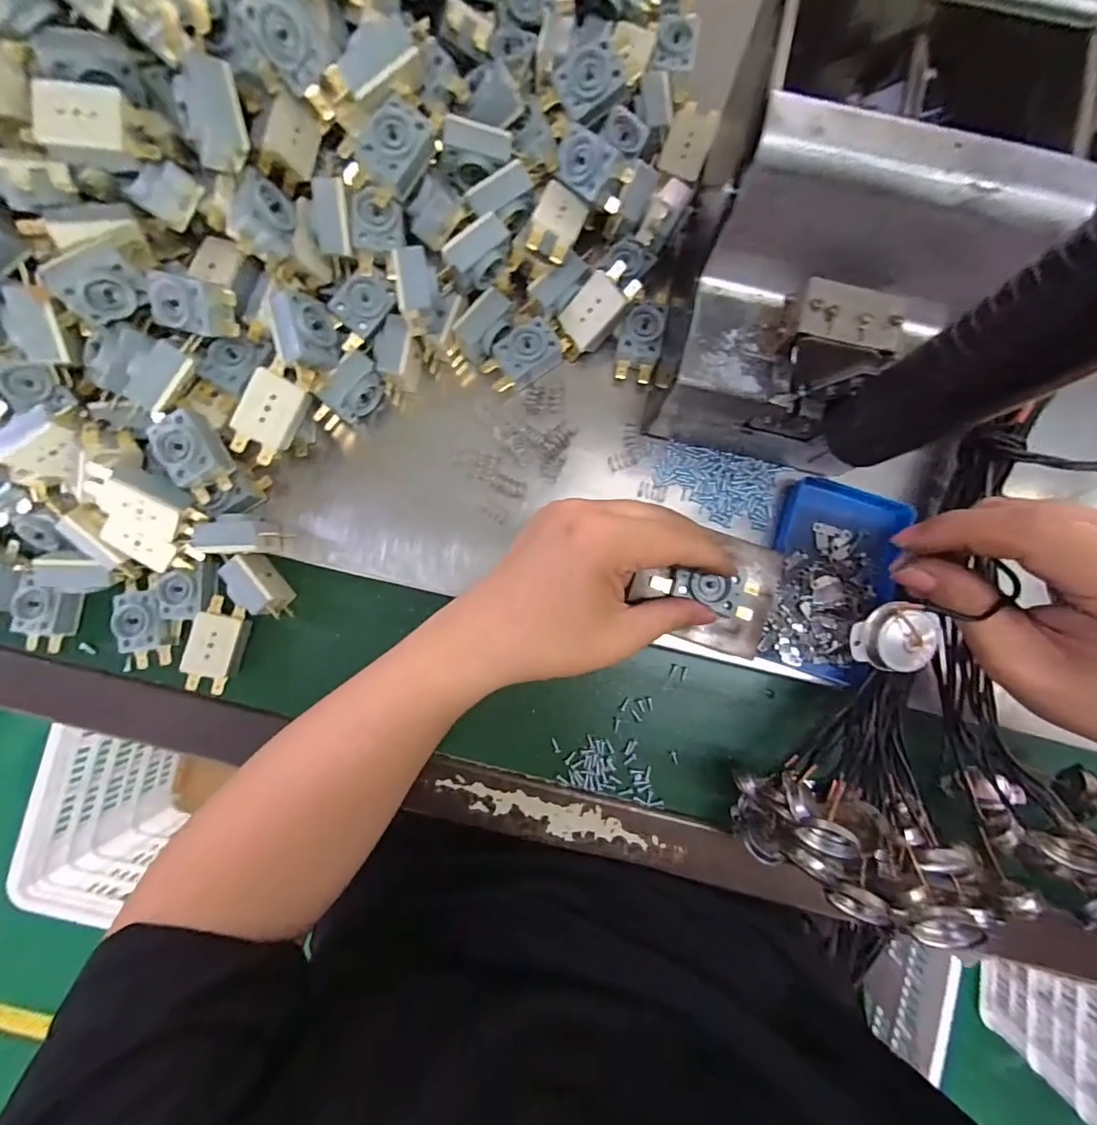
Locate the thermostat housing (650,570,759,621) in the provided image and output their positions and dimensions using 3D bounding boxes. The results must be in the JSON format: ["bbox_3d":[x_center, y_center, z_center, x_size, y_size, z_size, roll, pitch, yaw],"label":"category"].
[{"bbox_3d":[0.088,0.015,0.270,0.060,0.013,0.023,12,87,-2],"label":"thermostat housing"}]

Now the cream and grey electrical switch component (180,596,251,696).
[{"bbox_3d":[-0.210,0.053,0.306,0.027,0.016,0.058,10,87,1],"label":"cream and grey electrical switch component"}]

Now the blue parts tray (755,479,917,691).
[{"bbox_3d":[0.171,0.012,0.293,0.068,0.019,0.116,19,87,2],"label":"blue parts tray"}]

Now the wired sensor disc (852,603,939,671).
[{"bbox_3d":[0.133,0.028,0.182,0.028,0.012,0.025,0,87,0],"label":"wired sensor disc"}]

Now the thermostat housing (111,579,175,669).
[{"bbox_3d":[-0.256,0.039,0.307,0.029,0.016,0.055,-9,87,0],"label":"thermostat housing"}]

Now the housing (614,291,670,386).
[{"bbox_3d":[0.059,-0.144,0.302,0.026,0.015,0.059,12,87,1],"label":"housing"}]

